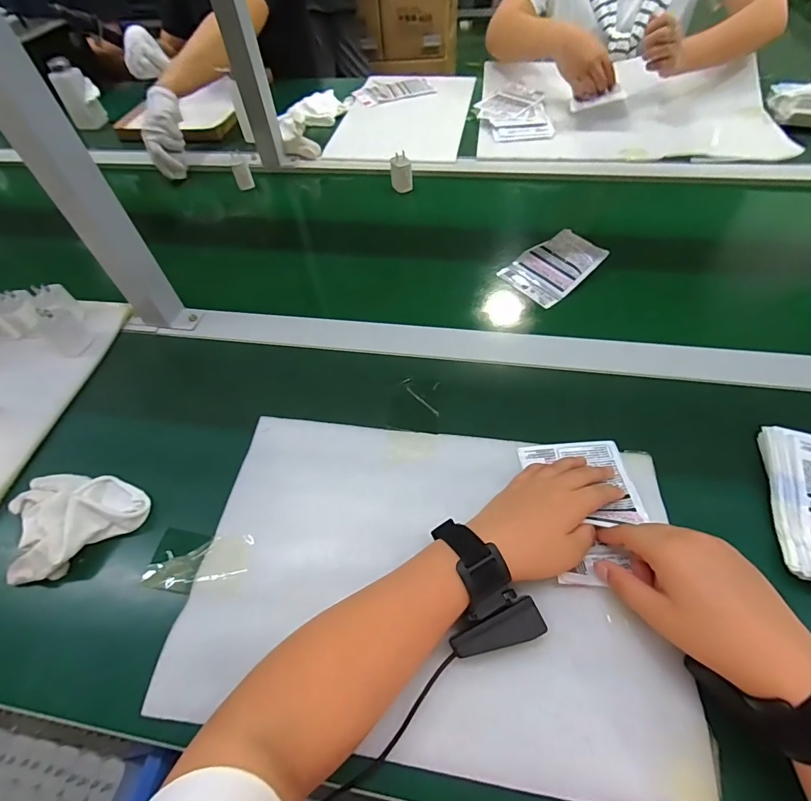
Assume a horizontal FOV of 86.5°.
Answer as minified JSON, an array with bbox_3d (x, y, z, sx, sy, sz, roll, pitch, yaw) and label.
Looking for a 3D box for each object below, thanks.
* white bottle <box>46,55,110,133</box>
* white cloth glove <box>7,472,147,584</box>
[{"bbox_3d":[-0.729,-0.679,0.971,0.074,0.133,0.059,-11,55,-4],"label":"white bottle"},{"bbox_3d":[-0.330,0.105,0.419,0.117,0.040,0.108,-36,61,-21],"label":"white cloth glove"}]

